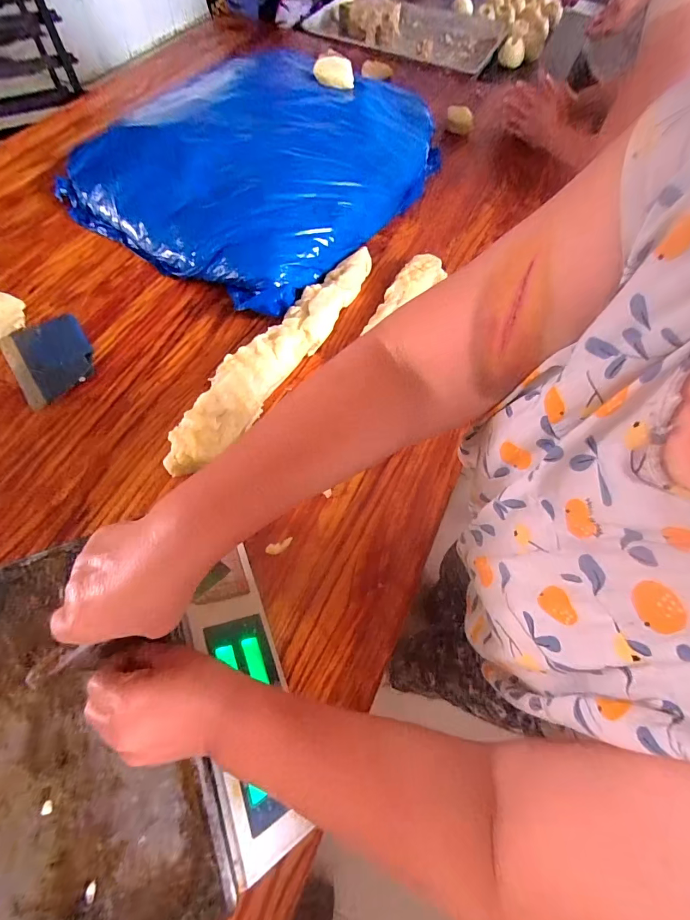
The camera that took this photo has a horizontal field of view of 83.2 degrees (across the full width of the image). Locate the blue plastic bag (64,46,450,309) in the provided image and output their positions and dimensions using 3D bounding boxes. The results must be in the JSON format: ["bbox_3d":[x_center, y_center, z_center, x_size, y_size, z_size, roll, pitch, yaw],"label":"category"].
[{"bbox_3d":[-0.144,-0.665,0.837,0.549,0.147,0.752,34,68,13],"label":"blue plastic bag"}]

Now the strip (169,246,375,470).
[{"bbox_3d":[-0.099,-0.202,0.650,0.102,0.058,0.554,29,66,11],"label":"strip"}]

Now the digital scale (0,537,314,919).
[{"bbox_3d":[-0.226,0.247,0.380,0.288,0.105,0.331,-18,66,-11],"label":"digital scale"}]

